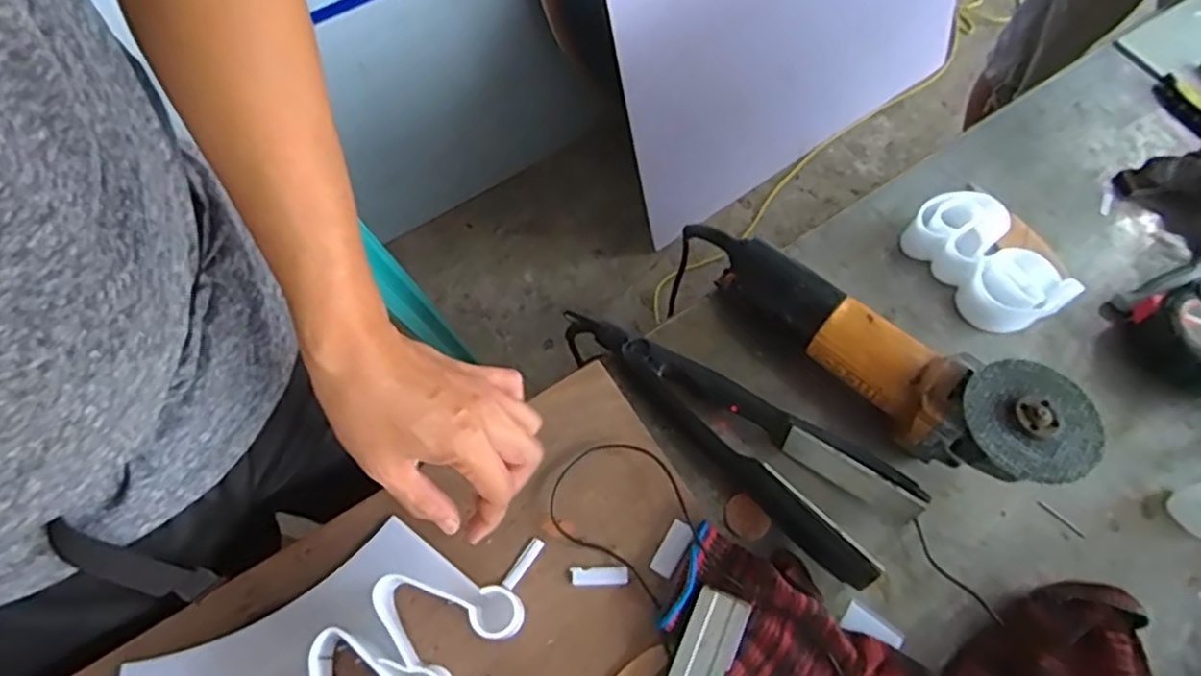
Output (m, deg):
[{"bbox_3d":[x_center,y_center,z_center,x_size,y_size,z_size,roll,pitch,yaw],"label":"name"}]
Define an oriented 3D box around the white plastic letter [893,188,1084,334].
[{"bbox_3d":[0.327,-0.064,0.591,0.079,0.044,0.131,-30,67,-13],"label":"white plastic letter"}]

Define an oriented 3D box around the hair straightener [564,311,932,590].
[{"bbox_3d":[0.085,0.063,0.513,0.293,0.043,0.078,33,70,16],"label":"hair straightener"}]

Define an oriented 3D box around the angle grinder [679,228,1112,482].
[{"bbox_3d":[0.195,0.004,0.542,0.337,0.076,0.084,36,68,27],"label":"angle grinder"}]

